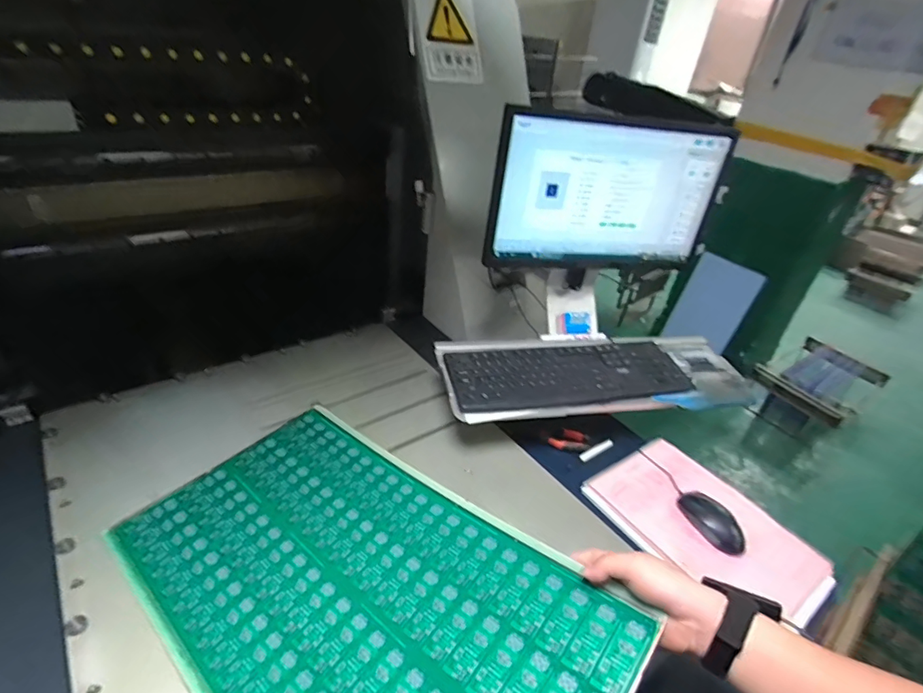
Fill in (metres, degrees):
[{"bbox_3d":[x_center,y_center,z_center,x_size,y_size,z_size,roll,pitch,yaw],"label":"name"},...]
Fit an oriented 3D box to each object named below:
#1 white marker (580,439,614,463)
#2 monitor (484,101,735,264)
[{"bbox_3d":[0.246,0.192,0.894,0.082,0.015,0.017,-18,41,-33],"label":"white marker"},{"bbox_3d":[0.259,-0.267,0.867,0.417,0.235,0.060,-5,36,-19],"label":"monitor"}]

